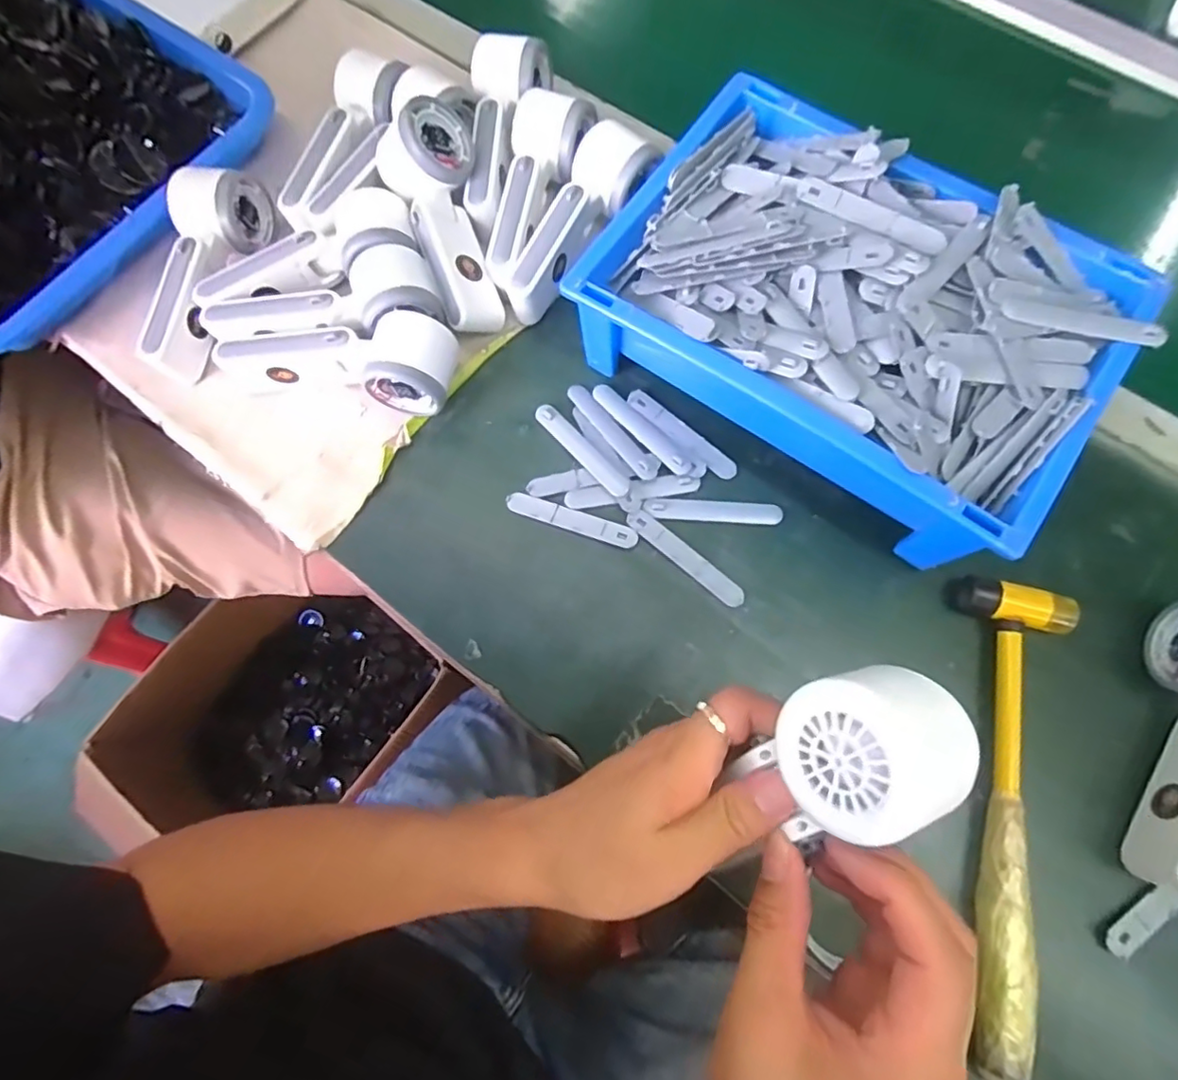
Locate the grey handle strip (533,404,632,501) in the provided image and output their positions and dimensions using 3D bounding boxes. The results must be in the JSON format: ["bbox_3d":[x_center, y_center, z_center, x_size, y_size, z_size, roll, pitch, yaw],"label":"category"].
[{"bbox_3d":[-0.005,-0.065,0.432,0.016,0.005,0.092,-42,77,-11],"label":"grey handle strip"}]

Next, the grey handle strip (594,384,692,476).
[{"bbox_3d":[0.038,-0.081,0.434,0.017,0.006,0.093,-42,77,-11],"label":"grey handle strip"}]

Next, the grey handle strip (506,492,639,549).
[{"bbox_3d":[-0.012,-0.014,0.417,0.095,0.006,0.015,19,74,7],"label":"grey handle strip"}]

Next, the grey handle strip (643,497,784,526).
[{"bbox_3d":[0.087,-0.021,0.417,0.095,0.005,0.016,2,73,2],"label":"grey handle strip"}]

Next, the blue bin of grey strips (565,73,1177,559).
[{"bbox_3d":[0.165,-0.144,0.402,0.304,0.104,0.215,34,77,11],"label":"blue bin of grey strips"}]

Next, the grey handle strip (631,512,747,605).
[{"bbox_3d":[0.067,0.012,0.407,0.094,0.005,0.015,39,78,12],"label":"grey handle strip"}]

